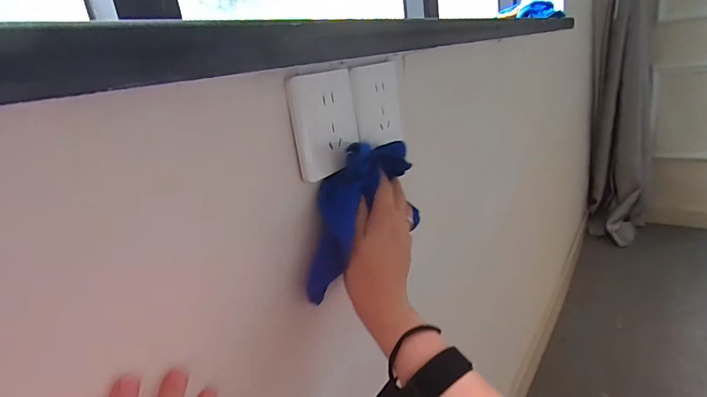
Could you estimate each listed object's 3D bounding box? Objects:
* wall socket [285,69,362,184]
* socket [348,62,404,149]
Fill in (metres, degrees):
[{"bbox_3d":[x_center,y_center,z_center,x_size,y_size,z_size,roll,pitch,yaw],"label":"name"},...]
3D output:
[{"bbox_3d":[-0.019,-0.066,0.367,0.010,0.085,0.085,3,21,36],"label":"wall socket"},{"bbox_3d":[0.029,-0.096,0.429,0.010,0.078,0.085,2,20,38],"label":"socket"}]

